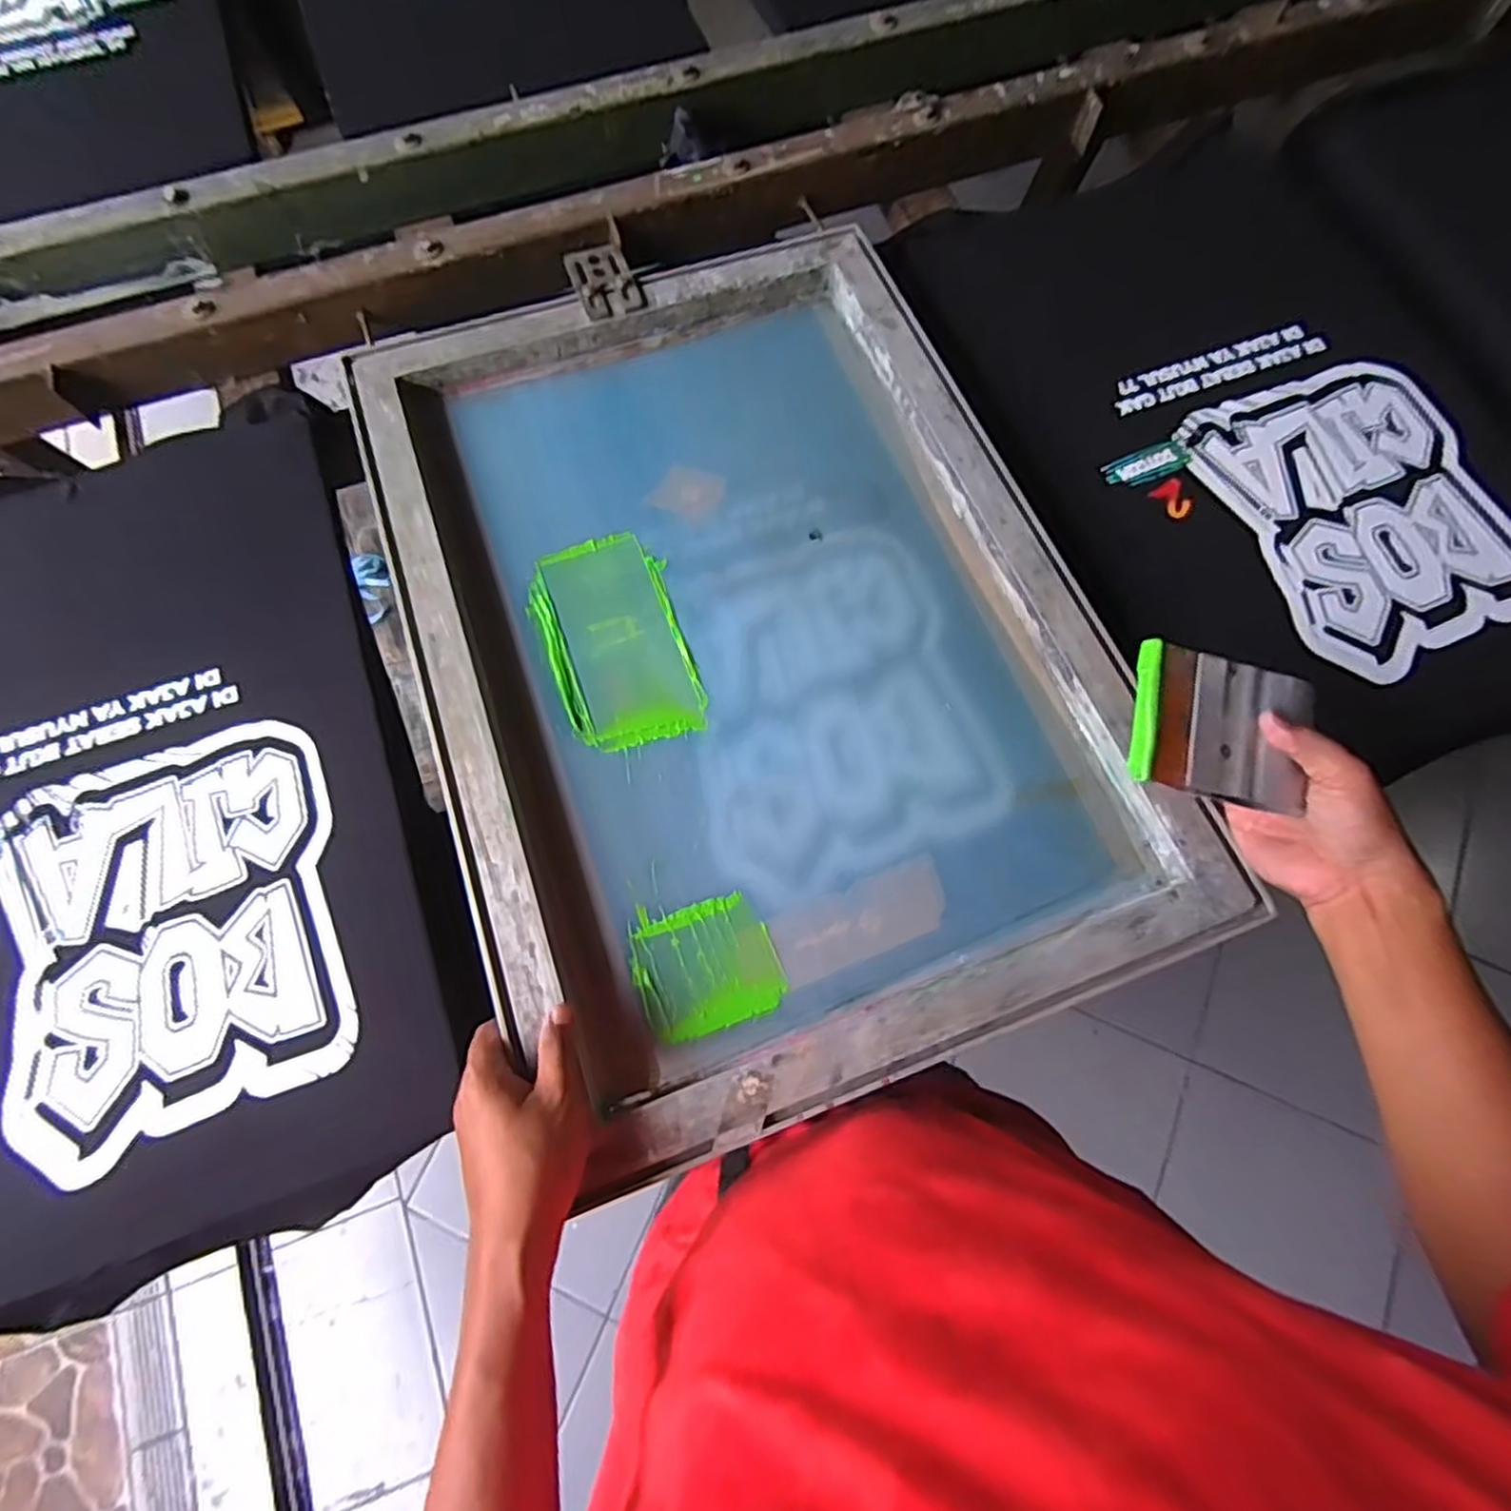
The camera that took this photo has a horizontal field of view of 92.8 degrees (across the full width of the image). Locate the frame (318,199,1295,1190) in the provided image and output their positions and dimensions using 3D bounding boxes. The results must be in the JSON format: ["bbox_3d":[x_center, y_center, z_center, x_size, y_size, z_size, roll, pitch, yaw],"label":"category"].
[{"bbox_3d":[-0.004,-0.105,0.544,0.470,0.057,0.648,-20,73,-6],"label":"frame"}]

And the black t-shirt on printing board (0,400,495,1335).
[{"bbox_3d":[-0.467,0.037,0.543,0.421,0.057,0.637,-23,74,-7],"label":"black t-shirt on printing board"}]

